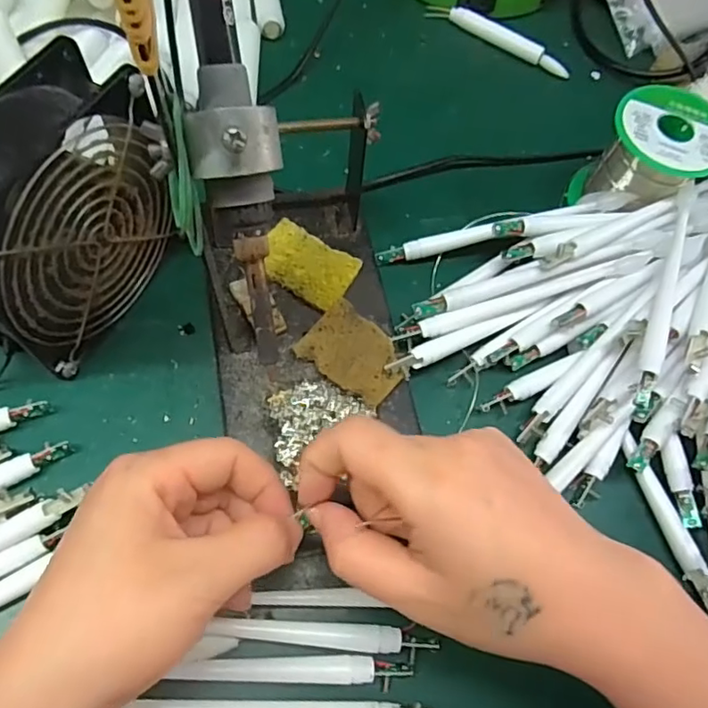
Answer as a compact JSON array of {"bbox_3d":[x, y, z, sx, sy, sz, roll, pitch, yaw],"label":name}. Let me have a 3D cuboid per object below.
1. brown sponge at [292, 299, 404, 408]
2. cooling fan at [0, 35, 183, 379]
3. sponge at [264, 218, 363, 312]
[{"bbox_3d":[0.001,0.000,0.306,0.054,0.012,0.038,38,68,10],"label":"brown sponge"},{"bbox_3d":[-0.139,-0.061,0.273,0.045,0.118,0.127,29,67,8],"label":"cooling fan"},{"bbox_3d":[-0.028,-0.051,0.332,0.055,0.013,0.039,31,67,7],"label":"sponge"}]

